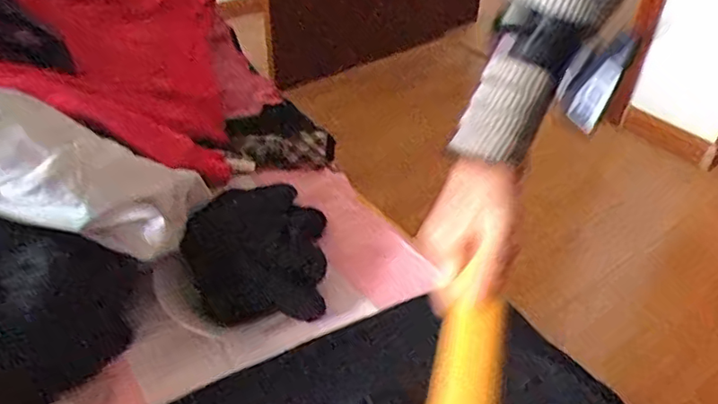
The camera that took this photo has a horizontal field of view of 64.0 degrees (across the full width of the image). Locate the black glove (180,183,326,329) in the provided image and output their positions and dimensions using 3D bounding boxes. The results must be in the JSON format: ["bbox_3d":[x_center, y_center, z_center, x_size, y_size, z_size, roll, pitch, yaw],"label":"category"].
[{"bbox_3d":[-0.117,0.048,0.672,0.153,0.048,0.198,3,39,-4],"label":"black glove"}]

